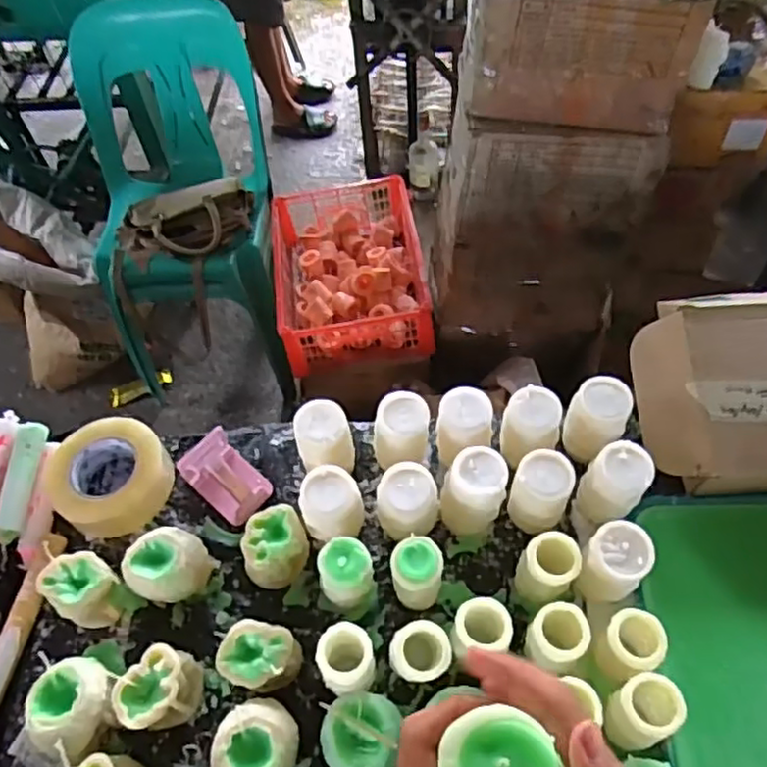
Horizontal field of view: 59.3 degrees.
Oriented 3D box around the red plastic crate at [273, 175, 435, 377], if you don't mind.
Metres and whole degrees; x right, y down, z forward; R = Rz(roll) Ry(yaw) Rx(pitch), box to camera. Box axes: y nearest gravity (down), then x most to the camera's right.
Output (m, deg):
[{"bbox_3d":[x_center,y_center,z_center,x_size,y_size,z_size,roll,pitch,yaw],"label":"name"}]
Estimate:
[{"bbox_3d":[-0.076,-0.255,1.515,0.317,0.127,0.450,-7,57,-1],"label":"red plastic crate"}]

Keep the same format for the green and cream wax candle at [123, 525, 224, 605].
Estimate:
[{"bbox_3d":[-0.229,0.201,0.729,0.072,0.083,0.074,-2,57,3],"label":"green and cream wax candle"}]

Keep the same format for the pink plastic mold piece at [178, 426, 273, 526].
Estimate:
[{"bbox_3d":[-0.183,0.104,0.780,0.087,0.085,0.069,39,67,25],"label":"pink plastic mold piece"}]

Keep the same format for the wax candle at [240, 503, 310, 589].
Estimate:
[{"bbox_3d":[-0.115,0.179,0.736,0.066,0.075,0.068,-2,57,3],"label":"wax candle"}]

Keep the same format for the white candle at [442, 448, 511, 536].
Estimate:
[{"bbox_3d":[0.098,0.123,0.738,0.064,0.105,0.062,-2,57,3],"label":"white candle"}]

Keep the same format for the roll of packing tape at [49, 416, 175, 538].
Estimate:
[{"bbox_3d":[-0.329,0.107,0.806,0.143,0.055,0.130,-2,57,3],"label":"roll of packing tape"}]

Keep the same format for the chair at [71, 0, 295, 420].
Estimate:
[{"bbox_3d":[-0.412,-0.362,1.498,0.477,0.723,0.532,4,57,7],"label":"chair"}]

